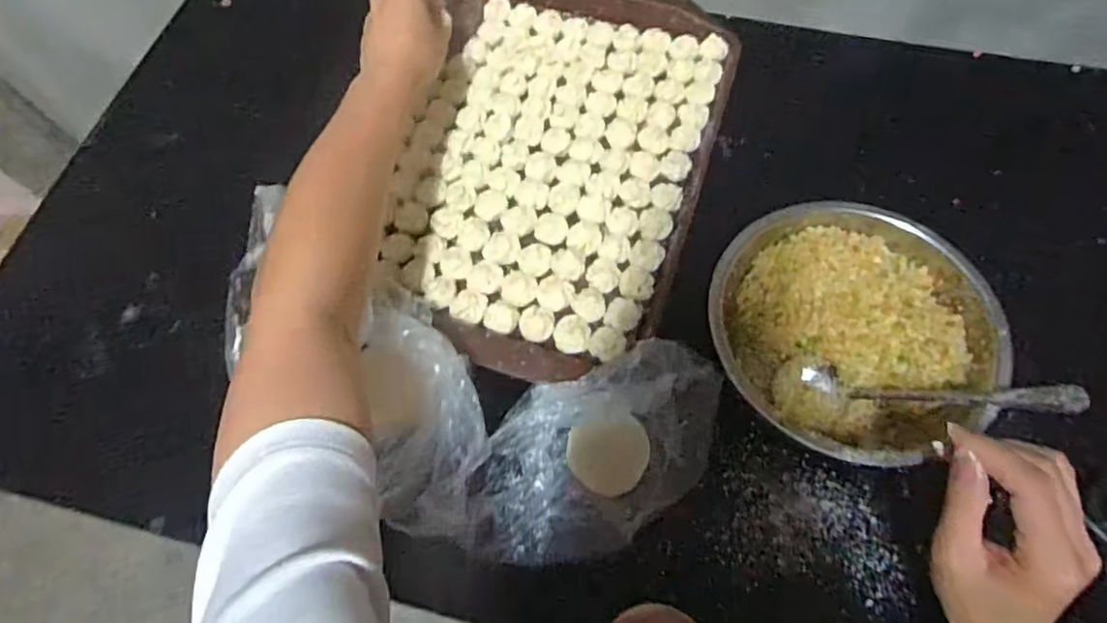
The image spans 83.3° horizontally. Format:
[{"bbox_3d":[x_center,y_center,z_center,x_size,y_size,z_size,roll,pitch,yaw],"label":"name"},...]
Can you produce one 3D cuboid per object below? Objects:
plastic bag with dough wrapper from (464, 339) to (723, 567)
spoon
[{"bbox_3d":[0.034,0.097,0.432,0.194,0.033,0.114,-22,68,-7],"label":"plastic bag with dough wrapper"},{"bbox_3d":[0.238,0.057,0.412,0.176,0.029,0.042,-4,59,46],"label":"spoon"}]

